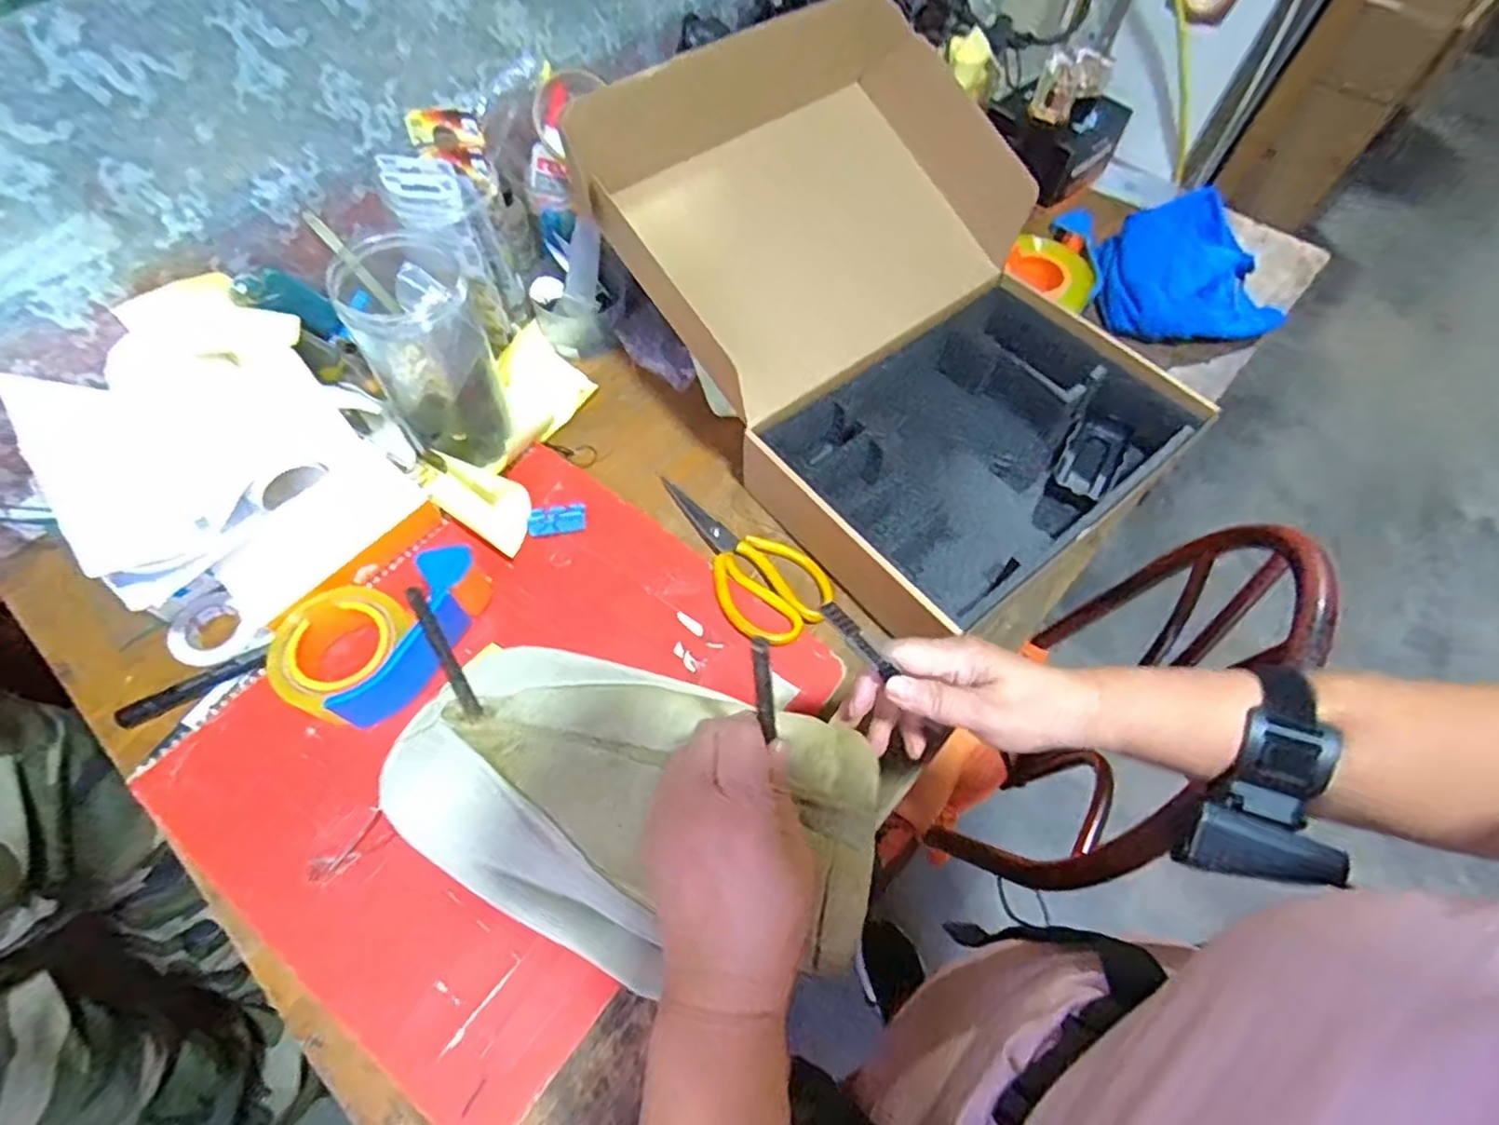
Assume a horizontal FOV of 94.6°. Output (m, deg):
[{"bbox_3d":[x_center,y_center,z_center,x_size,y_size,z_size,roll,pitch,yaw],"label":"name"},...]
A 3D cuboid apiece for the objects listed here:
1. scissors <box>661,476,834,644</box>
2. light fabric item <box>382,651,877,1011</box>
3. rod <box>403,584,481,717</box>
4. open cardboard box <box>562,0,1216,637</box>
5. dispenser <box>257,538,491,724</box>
[{"bbox_3d":[-0.008,-0.012,0.634,0.094,0.011,0.193,-31,67,-18],"label":"scissors"},{"bbox_3d":[-0.067,0.120,0.364,0.254,0.089,0.150,22,62,9],"label":"light fabric item"},{"bbox_3d":[-0.159,0.050,0.363,0.008,0.091,0.008,-5,36,4],"label":"rod"},{"bbox_3d":[0.128,-0.235,0.640,0.369,0.206,0.517,-34,68,-19],"label":"open cardboard box"},{"bbox_3d":[-0.286,0.051,0.544,0.093,0.060,0.154,28,64,12],"label":"dispenser"}]

